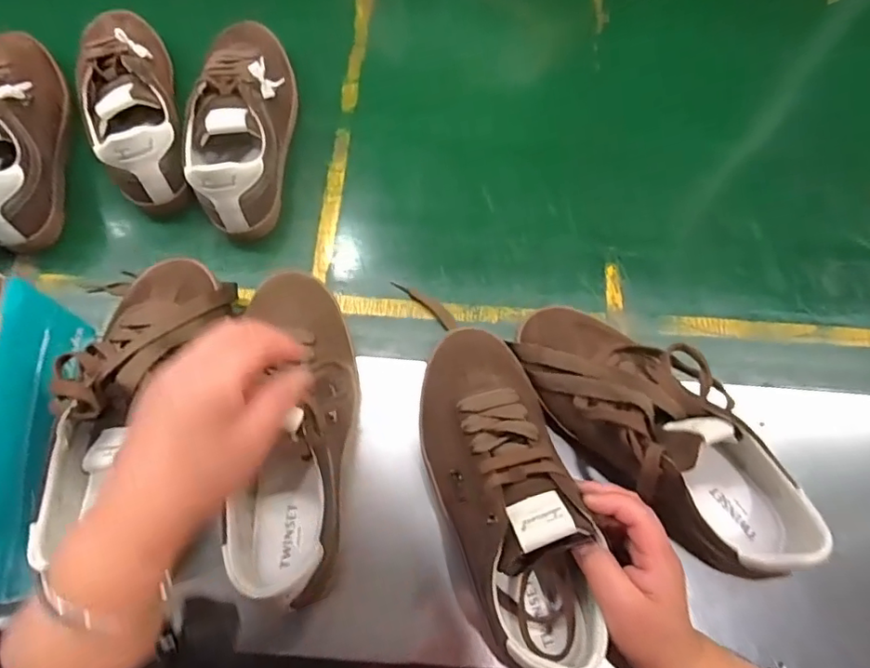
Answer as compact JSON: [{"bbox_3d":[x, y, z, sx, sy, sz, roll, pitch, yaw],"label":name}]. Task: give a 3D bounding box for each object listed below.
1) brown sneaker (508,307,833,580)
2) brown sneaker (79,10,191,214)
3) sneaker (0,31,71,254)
[{"bbox_3d":[0.170,0.070,0.422,0.104,0.082,0.253,-41,76,-15],"label":"brown sneaker"},{"bbox_3d":[-0.316,-0.248,0.584,0.080,0.097,0.251,-19,71,-8],"label":"brown sneaker"},{"bbox_3d":[-0.434,-0.208,0.568,0.085,0.092,0.245,-9,70,-5],"label":"sneaker"}]

